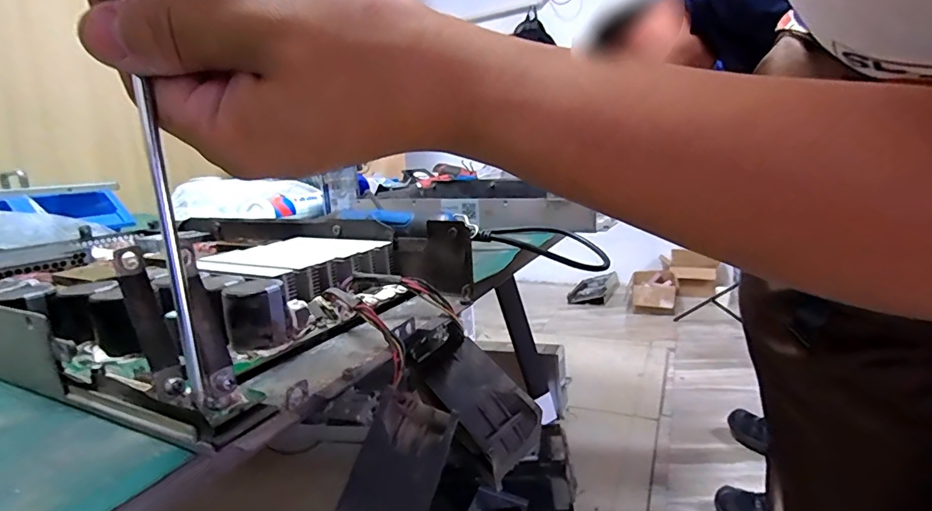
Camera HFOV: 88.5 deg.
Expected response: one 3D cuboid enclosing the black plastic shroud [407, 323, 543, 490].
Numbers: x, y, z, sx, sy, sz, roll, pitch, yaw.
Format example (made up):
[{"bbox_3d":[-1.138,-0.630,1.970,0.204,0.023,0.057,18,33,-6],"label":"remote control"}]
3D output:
[{"bbox_3d":[0.006,0.081,0.283,0.039,0.026,0.090,-37,62,-14],"label":"black plastic shroud"}]

